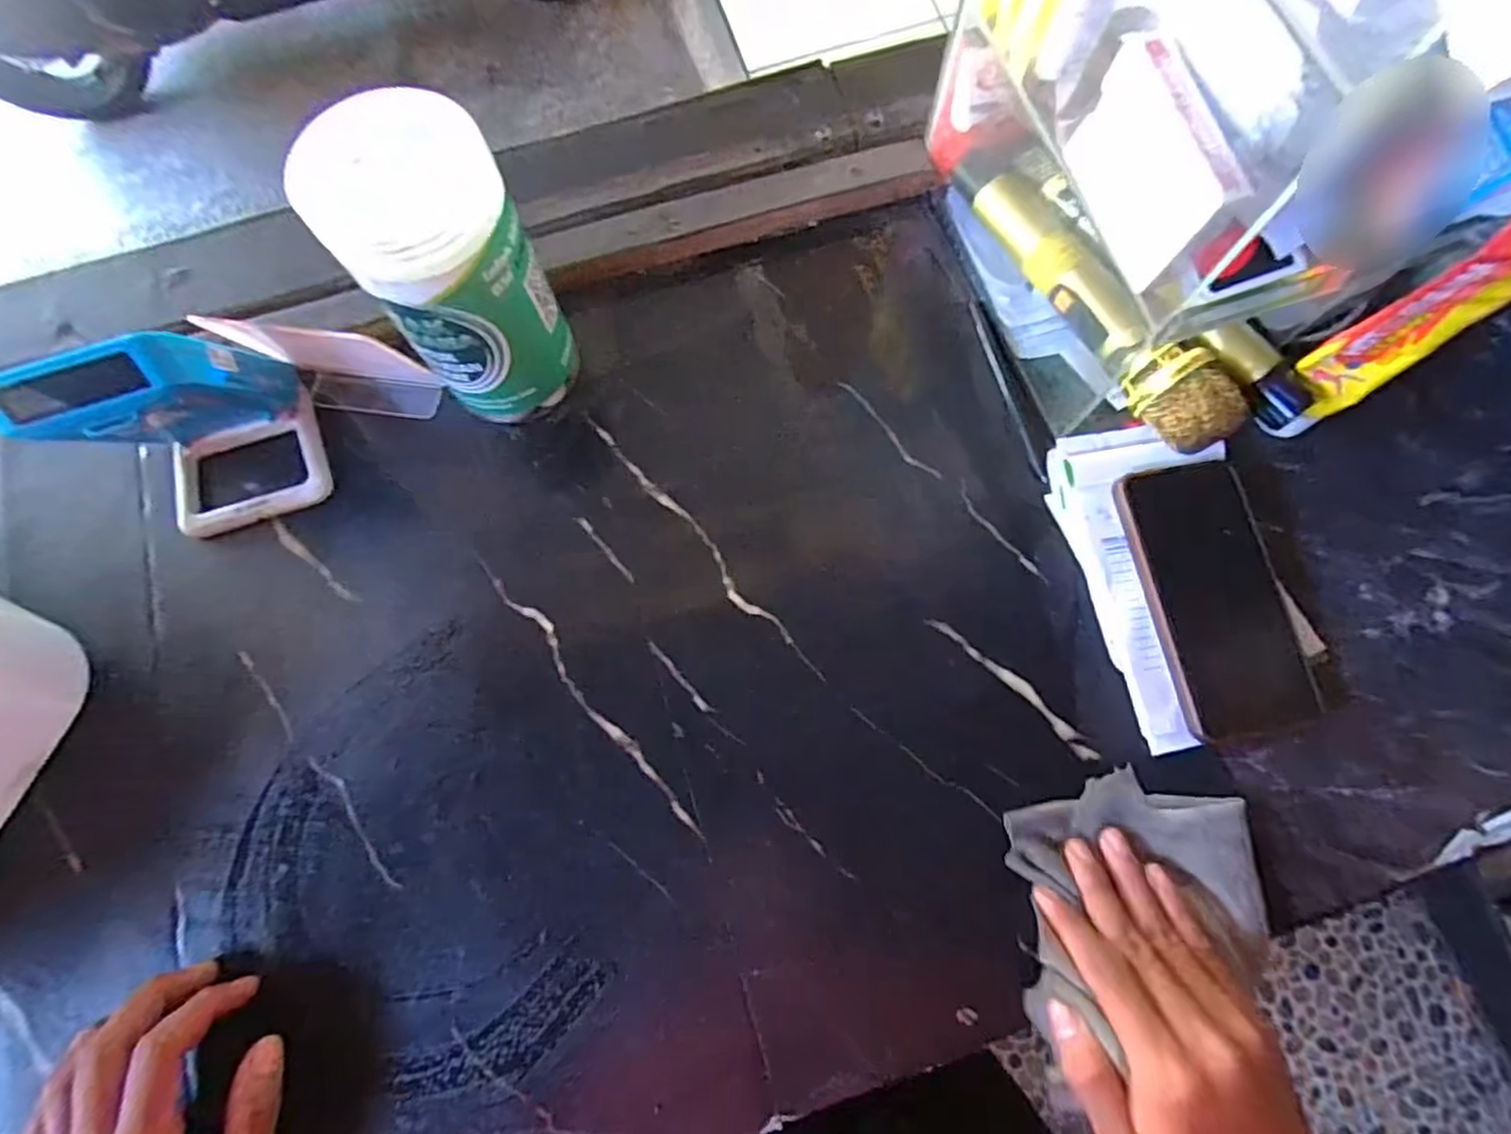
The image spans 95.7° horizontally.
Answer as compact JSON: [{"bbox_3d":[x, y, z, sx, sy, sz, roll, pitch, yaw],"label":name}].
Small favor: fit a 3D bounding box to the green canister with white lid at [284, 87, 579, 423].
[{"bbox_3d":[-0.168,-0.162,0.401,0.088,0.174,0.086,0,74,1],"label":"green canister with white lid"}]

